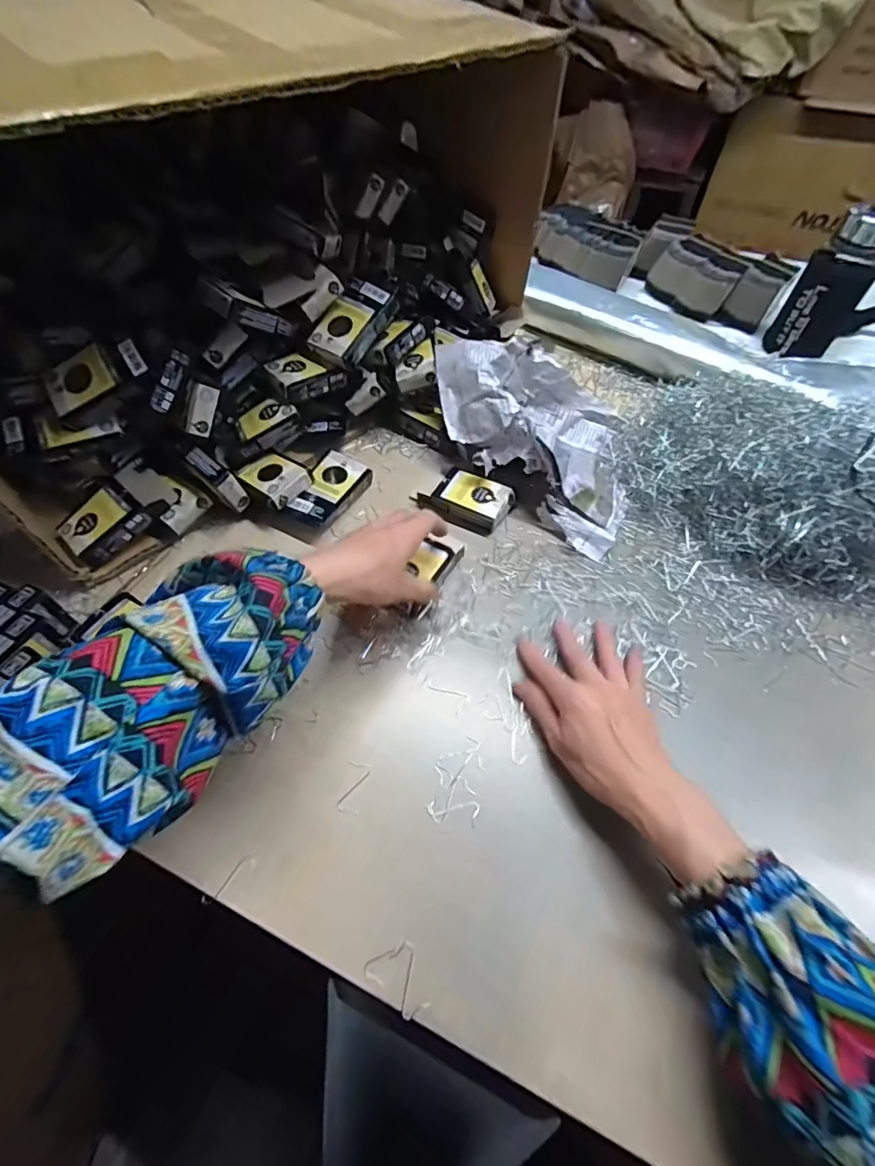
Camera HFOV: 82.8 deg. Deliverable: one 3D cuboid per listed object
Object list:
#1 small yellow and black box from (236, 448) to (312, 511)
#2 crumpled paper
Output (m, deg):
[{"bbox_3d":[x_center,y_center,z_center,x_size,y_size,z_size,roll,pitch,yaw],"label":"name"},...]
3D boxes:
[{"bbox_3d":[-0.166,-0.107,0.504,0.060,0.027,0.049,34,61,20],"label":"small yellow and black box"},{"bbox_3d":[0.102,-0.143,0.510,0.198,0.104,0.209,0,55,-2],"label":"crumpled paper"}]

